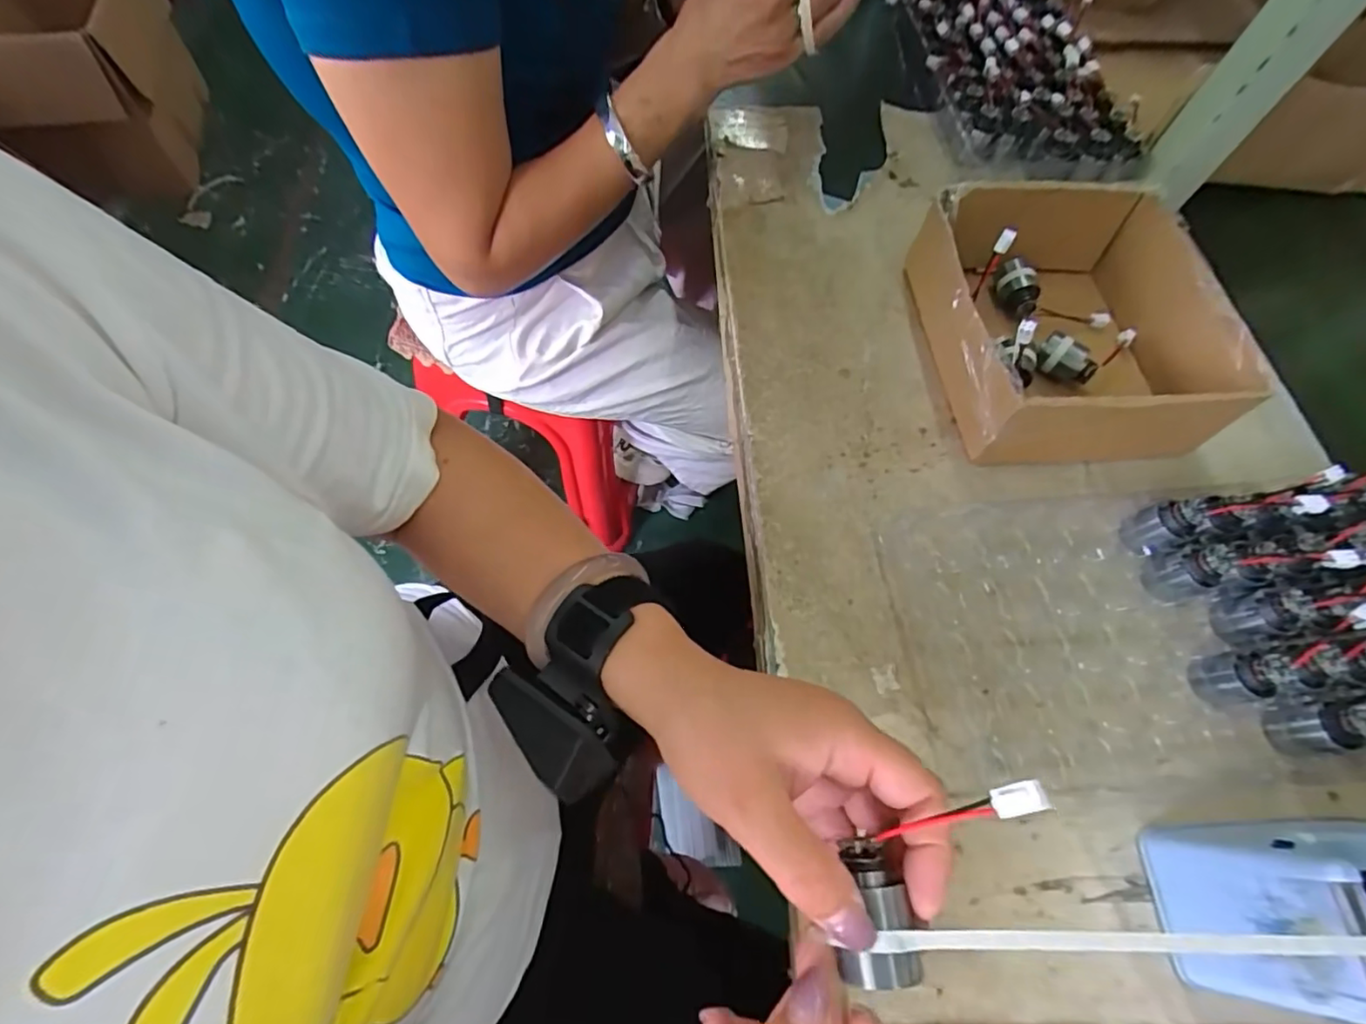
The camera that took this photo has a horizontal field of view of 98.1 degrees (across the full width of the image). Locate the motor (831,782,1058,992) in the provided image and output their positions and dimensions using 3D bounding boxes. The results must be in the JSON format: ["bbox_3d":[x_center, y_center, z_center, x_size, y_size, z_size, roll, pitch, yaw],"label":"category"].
[{"bbox_3d":[0.081,0.118,0.195,0.040,0.027,0.094,38,114,16],"label":"motor"}]

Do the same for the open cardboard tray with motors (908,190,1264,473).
[{"bbox_3d":[0.287,-0.145,0.444,0.197,0.068,0.202,-1,64,-5],"label":"open cardboard tray with motors"}]

